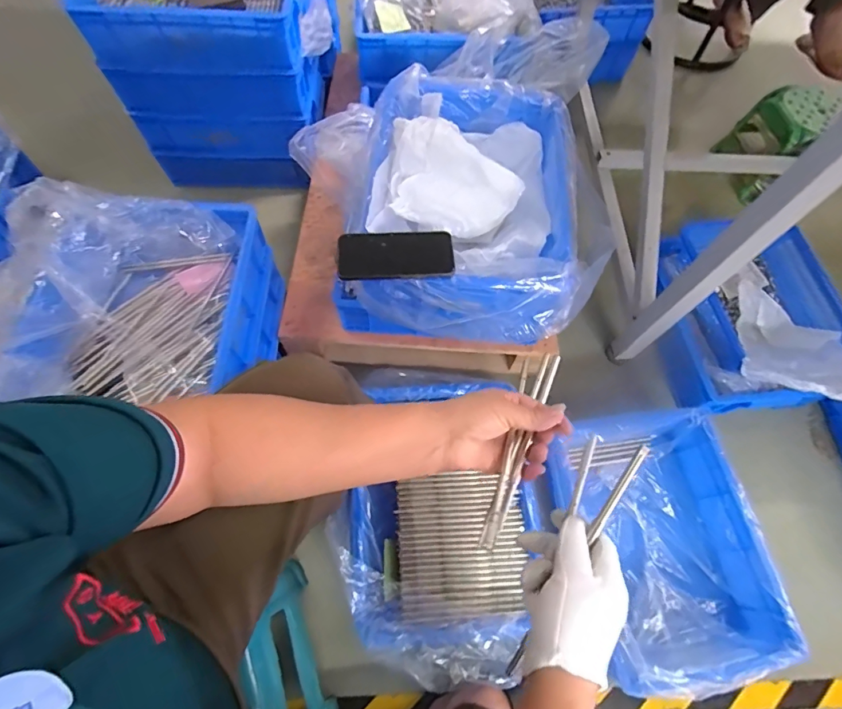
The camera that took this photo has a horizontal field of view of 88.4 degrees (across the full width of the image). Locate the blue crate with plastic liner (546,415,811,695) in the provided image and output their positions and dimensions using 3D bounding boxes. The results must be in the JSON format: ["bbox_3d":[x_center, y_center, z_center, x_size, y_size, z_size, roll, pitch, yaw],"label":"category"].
[{"bbox_3d":[0.417,0.329,0.778,0.314,0.152,0.420,-4,65,-5],"label":"blue crate with plastic liner"}]

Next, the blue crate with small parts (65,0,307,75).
[{"bbox_3d":[-0.420,-0.697,0.859,0.424,0.120,0.263,0,65,-3],"label":"blue crate with small parts"}]

